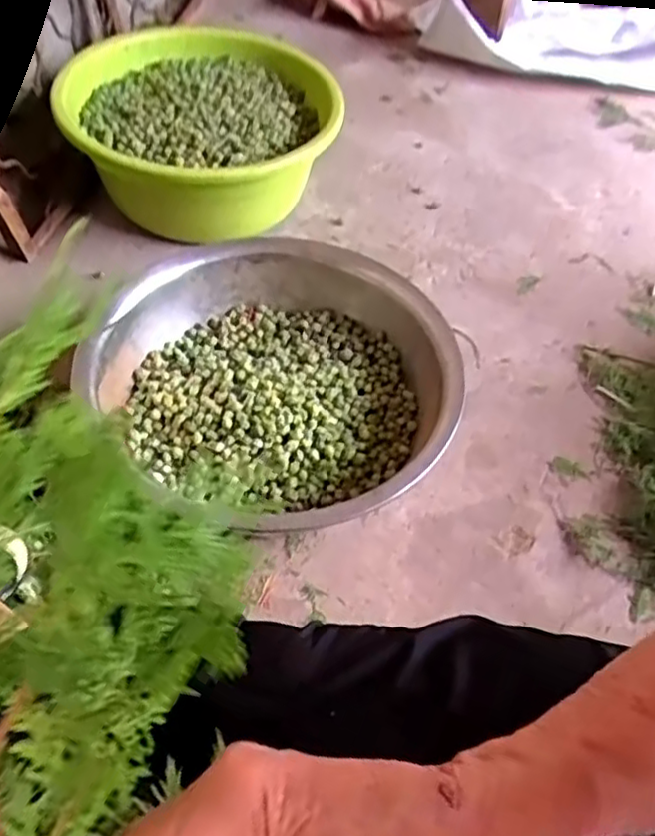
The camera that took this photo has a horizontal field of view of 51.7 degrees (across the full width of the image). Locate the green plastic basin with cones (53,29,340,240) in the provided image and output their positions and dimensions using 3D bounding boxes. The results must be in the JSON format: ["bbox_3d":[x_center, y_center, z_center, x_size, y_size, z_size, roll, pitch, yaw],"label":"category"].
[{"bbox_3d":[-0.211,-0.481,1.144,0.377,0.152,0.429,30,55,17],"label":"green plastic basin with cones"}]

